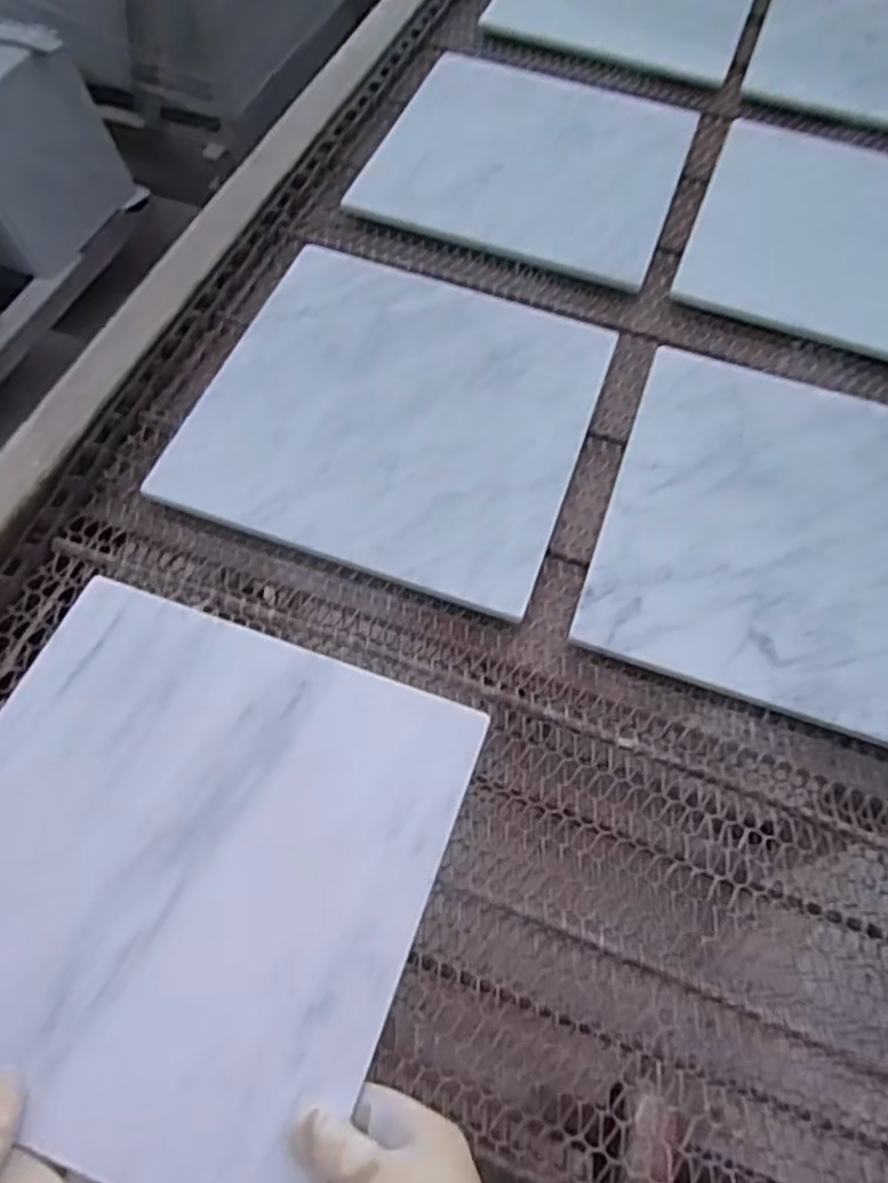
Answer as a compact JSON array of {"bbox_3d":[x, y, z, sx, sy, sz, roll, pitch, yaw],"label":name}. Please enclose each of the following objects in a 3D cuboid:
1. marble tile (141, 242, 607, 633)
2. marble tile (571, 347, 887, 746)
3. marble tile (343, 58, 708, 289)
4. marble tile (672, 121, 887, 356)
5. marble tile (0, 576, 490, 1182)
[{"bbox_3d":[-0.034,-0.153,0.620,0.300,0.009,0.300,18,63,7],"label":"marble tile"},{"bbox_3d":[0.281,-0.044,0.574,0.300,0.011,0.296,19,63,7],"label":"marble tile"},{"bbox_3d":[0.094,-0.454,0.785,0.298,0.012,0.296,19,63,7],"label":"marble tile"},{"bbox_3d":[0.409,-0.350,0.740,0.302,0.017,0.298,20,63,8],"label":"marble tile"},{"bbox_3d":[-0.159,0.161,0.456,0.303,0.013,0.296,19,63,7],"label":"marble tile"}]

